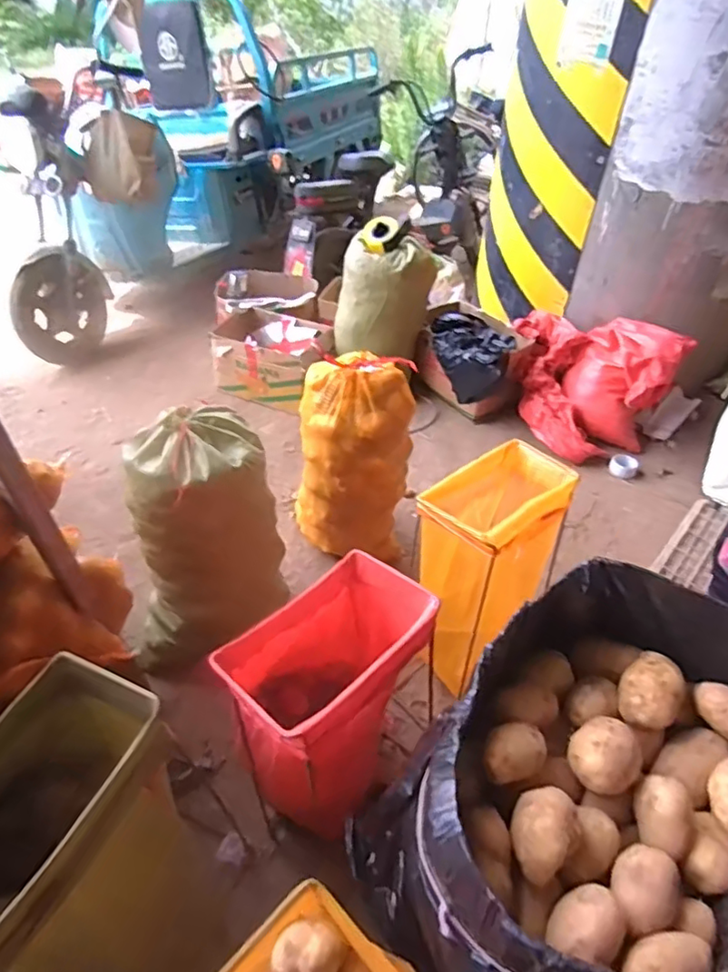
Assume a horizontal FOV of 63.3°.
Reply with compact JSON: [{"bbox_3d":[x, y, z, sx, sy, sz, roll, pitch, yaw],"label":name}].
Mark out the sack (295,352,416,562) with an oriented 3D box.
[{"bbox_3d":[-0.038,-0.067,1.667,0.262,0.621,0.223,-20,46,-23],"label":"sack"}]

